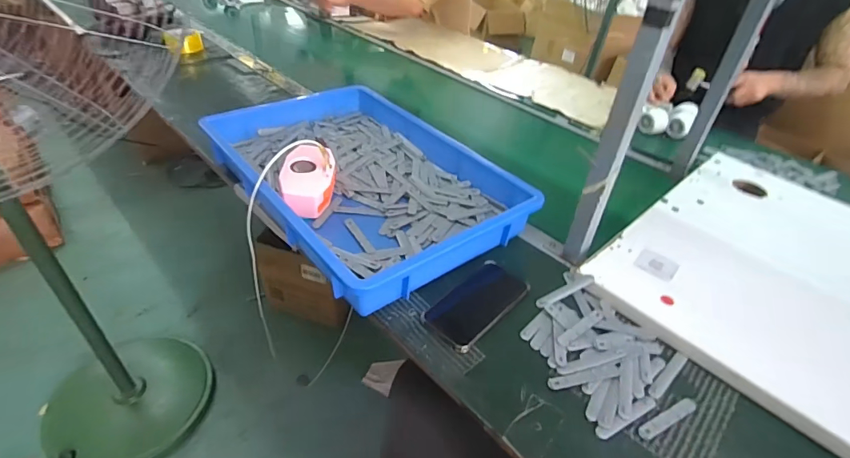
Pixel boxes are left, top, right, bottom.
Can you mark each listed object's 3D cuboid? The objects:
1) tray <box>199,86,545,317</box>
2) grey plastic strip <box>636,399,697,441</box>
[{"bbox_3d":[-0.133,-0.113,0.835,0.367,0.074,0.584,-26,48,-31],"label":"tray"},{"bbox_3d":[0.287,0.222,0.533,0.095,0.004,0.016,-17,44,-24],"label":"grey plastic strip"}]

